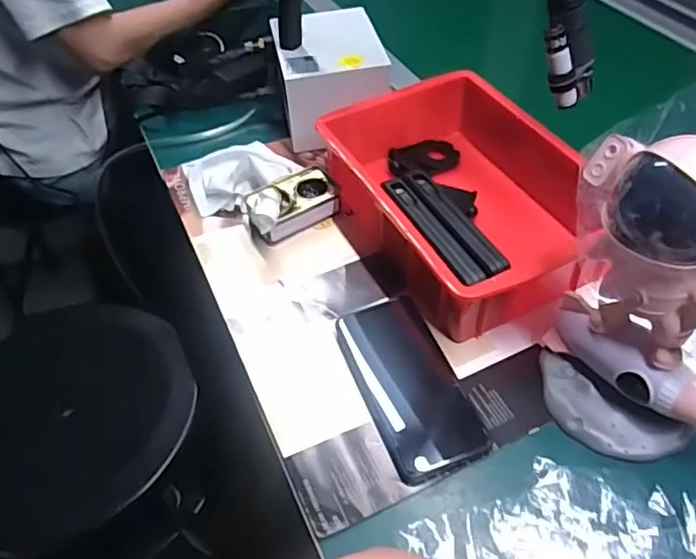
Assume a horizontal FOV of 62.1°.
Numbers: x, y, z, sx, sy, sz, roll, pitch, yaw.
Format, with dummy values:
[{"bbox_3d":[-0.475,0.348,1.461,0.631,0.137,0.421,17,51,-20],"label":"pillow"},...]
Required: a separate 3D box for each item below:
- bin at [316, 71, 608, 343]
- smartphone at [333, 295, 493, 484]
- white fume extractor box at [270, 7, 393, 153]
[{"bbox_3d":[0.121,-0.087,0.599,0.218,0.087,0.287,-18,50,-14],"label":"bin"},{"bbox_3d":[0.051,0.087,0.509,0.079,0.010,0.173,-18,50,-10],"label":"smartphone"},{"bbox_3d":[-0.021,-0.248,0.723,0.129,0.103,0.155,-12,49,-5],"label":"white fume extractor box"}]

